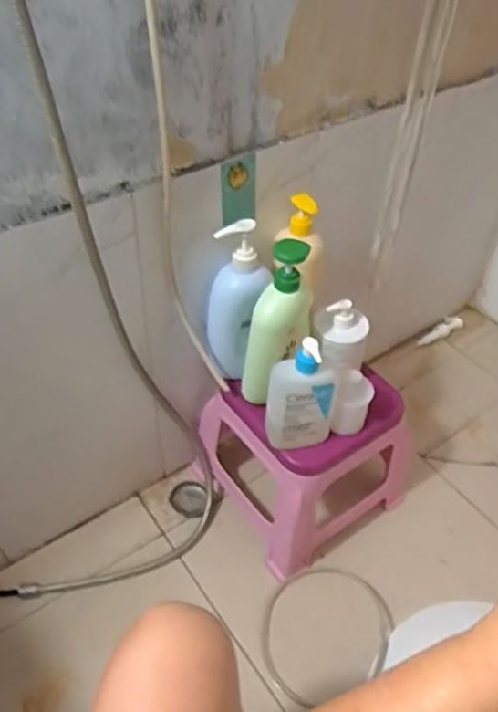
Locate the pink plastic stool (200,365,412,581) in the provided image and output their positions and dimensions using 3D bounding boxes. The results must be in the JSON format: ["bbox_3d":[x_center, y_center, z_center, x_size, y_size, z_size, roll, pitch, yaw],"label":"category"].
[{"bbox_3d":[0.104,0.158,1.093,0.281,0.305,0.272,-26,52,-25],"label":"pink plastic stool"}]

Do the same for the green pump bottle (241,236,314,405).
[{"bbox_3d":[0.041,-0.038,0.869,0.070,0.268,0.075,26,29,21],"label":"green pump bottle"}]

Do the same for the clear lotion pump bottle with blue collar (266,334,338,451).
[{"bbox_3d":[0.077,0.057,0.858,0.097,0.185,0.044,2,46,-1],"label":"clear lotion pump bottle with blue collar"}]

